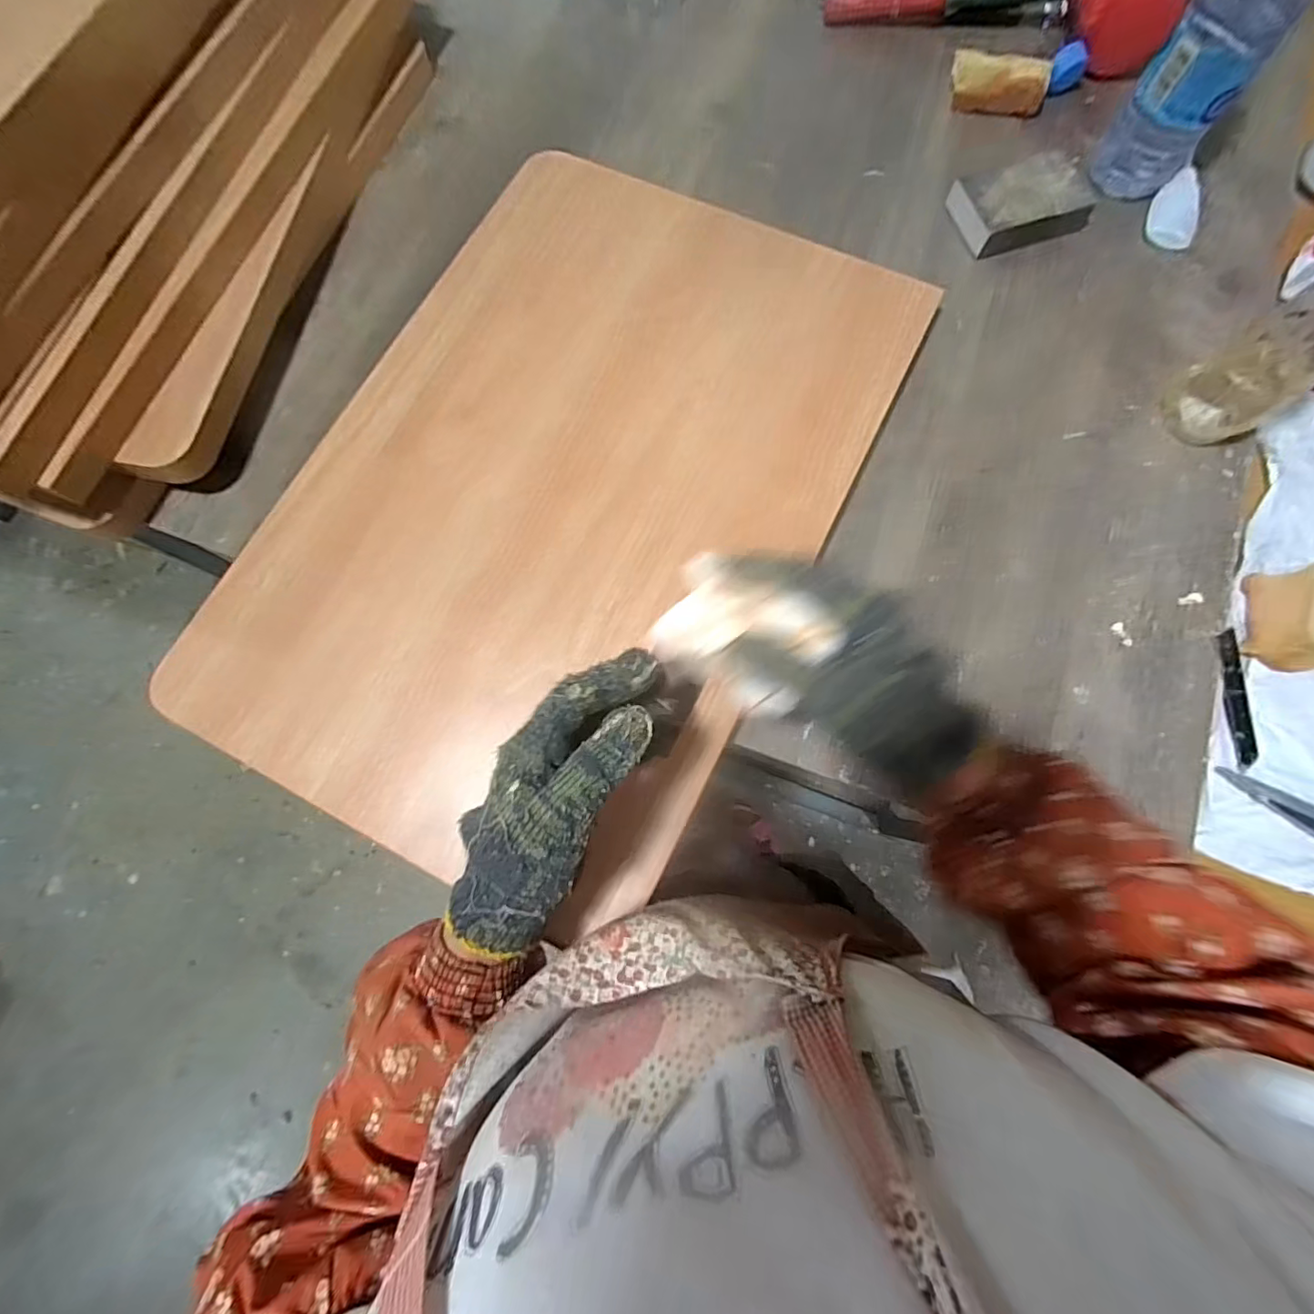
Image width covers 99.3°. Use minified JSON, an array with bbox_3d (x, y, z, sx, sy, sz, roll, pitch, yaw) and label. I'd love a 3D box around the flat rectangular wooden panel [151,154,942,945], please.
[{"bbox_3d":[-0.069,-0.130,0.424,0.383,0.015,0.548,27,79,6],"label":"flat rectangular wooden panel"}]

